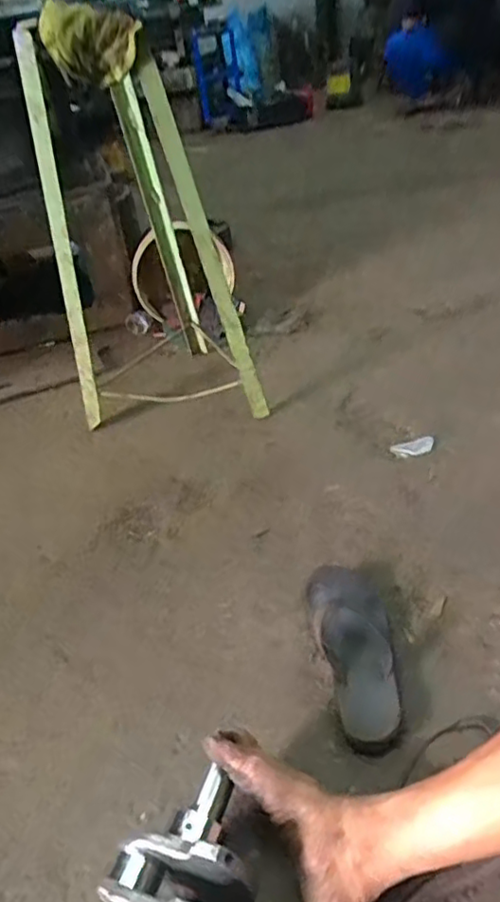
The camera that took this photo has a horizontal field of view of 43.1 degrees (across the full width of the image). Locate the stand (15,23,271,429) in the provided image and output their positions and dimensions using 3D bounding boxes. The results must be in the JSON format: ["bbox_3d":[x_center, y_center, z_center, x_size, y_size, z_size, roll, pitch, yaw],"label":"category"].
[{"bbox_3d":[-0.261,-0.433,1.385,0.367,0.715,0.479,-20,36,-15],"label":"stand"}]

